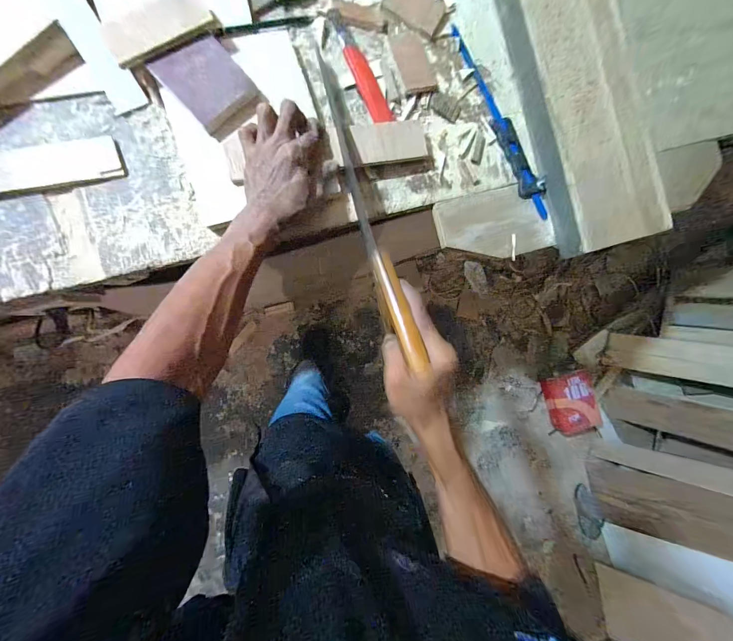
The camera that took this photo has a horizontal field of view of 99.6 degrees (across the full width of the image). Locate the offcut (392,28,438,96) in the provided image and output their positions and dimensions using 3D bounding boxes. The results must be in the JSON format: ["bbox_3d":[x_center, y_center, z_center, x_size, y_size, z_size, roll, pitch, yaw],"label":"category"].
[{"bbox_3d":[0.066,-0.359,0.431,0.050,0.008,0.086,-17,94,-8],"label":"offcut"}]

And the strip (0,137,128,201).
[{"bbox_3d":[-0.374,-0.172,0.354,0.168,0.014,0.045,-16,93,-8],"label":"strip"}]

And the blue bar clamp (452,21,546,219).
[{"bbox_3d":[0.197,-0.285,0.444,0.039,0.019,0.291,-26,95,-7],"label":"blue bar clamp"}]

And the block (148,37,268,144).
[{"bbox_3d":[-0.182,-0.274,0.363,0.099,0.029,0.080,45,85,-7],"label":"block"}]

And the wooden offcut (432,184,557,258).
[{"bbox_3d":[0.188,-0.139,0.450,0.167,0.014,0.097,-16,93,-8],"label":"wooden offcut"}]

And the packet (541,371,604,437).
[{"bbox_3d":[0.854,0.348,1.290,0.176,0.057,0.267,-15,95,31],"label":"packet"}]

